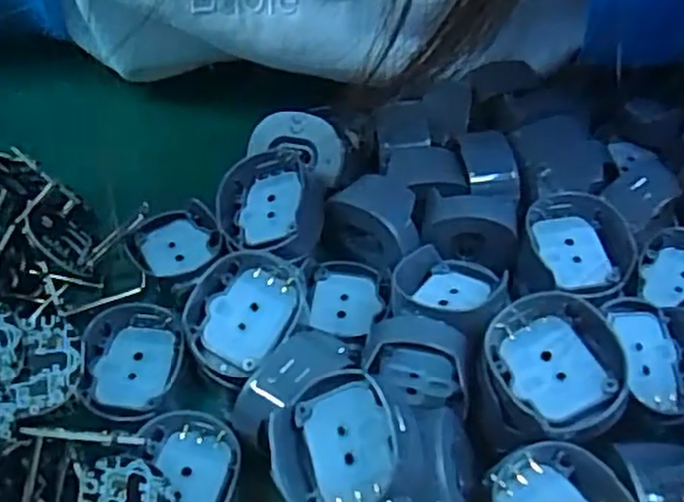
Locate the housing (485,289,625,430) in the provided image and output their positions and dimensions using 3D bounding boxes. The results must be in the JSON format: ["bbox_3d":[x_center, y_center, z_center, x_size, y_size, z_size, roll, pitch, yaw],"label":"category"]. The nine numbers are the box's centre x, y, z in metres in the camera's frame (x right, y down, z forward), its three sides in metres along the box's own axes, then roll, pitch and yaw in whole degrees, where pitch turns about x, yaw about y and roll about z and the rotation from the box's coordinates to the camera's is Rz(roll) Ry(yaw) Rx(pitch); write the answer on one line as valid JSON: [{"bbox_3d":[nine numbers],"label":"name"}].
[{"bbox_3d":[0.043,0.025,0.150,0.026,0.013,0.029,-10,54,12],"label":"housing"}]

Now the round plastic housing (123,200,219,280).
[{"bbox_3d":[-0.045,-0.002,0.198,0.024,0.004,0.021,-24,57,-19],"label":"round plastic housing"}]

